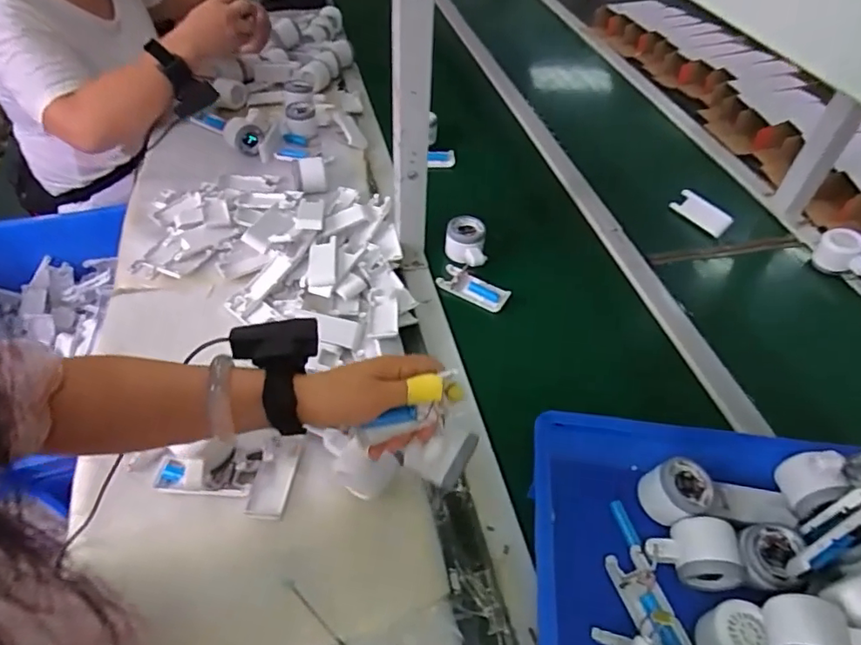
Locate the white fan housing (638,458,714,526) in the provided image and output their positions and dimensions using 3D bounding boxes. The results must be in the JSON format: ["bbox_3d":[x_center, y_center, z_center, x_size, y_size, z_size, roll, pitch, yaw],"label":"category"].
[{"bbox_3d":[0.256,0.174,0.560,0.065,0.038,0.060,2,48,-2],"label":"white fan housing"}]

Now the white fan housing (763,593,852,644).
[{"bbox_3d":[0.301,0.251,0.430,0.055,0.050,0.059,17,49,12],"label":"white fan housing"}]

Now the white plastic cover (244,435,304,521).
[{"bbox_3d":[-0.165,0.164,0.573,0.039,0.015,0.093,6,48,3],"label":"white plastic cover"}]

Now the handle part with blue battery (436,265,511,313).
[{"bbox_3d":[0.063,-0.048,0.802,0.105,0.017,0.037,27,80,14],"label":"handle part with blue battery"}]

